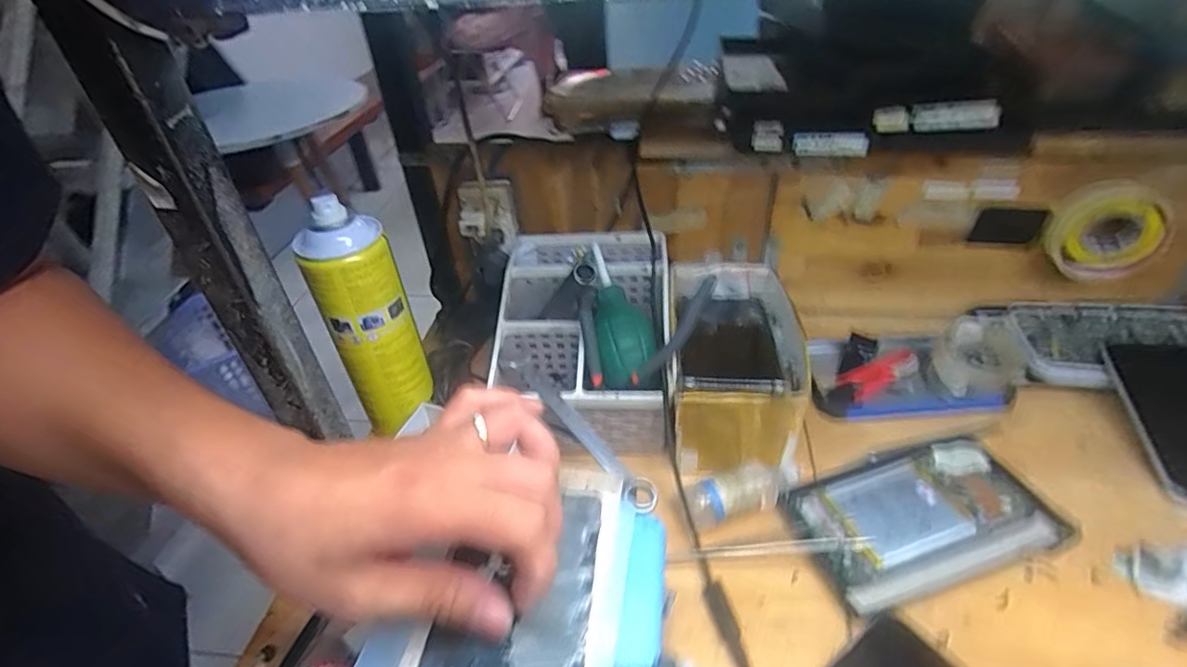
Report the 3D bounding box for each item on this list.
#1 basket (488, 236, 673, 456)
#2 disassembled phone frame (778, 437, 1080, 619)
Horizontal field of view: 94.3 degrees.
[{"bbox_3d":[-0.009,0.004,0.520,0.151,0.102,0.227,0,39,6],"label":"basket"},{"bbox_3d":[0.240,0.133,0.409,0.178,0.013,0.103,-13,40,-10],"label":"disassembled phone frame"}]

